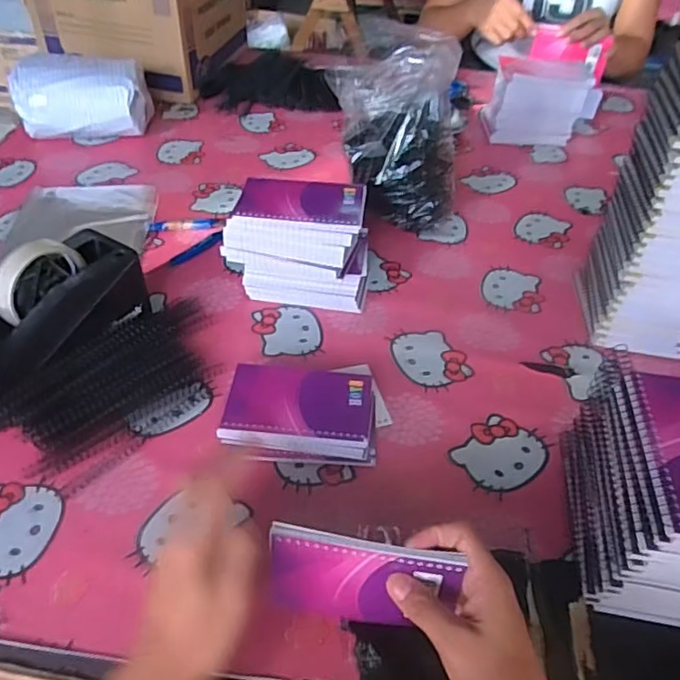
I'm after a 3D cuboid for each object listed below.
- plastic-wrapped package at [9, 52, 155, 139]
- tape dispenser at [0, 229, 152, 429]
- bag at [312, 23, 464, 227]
[{"bbox_3d":[-0.398,-0.372,0.911,0.188,0.115,0.075,1,44,-4],"label":"plastic-wrapped package"},{"bbox_3d":[-0.275,-0.016,0.552,0.085,0.112,0.198,26,48,21],"label":"tape dispenser"},{"bbox_3d":[0.075,-0.269,0.769,0.171,0.205,0.153,15,45,11],"label":"bag"}]

